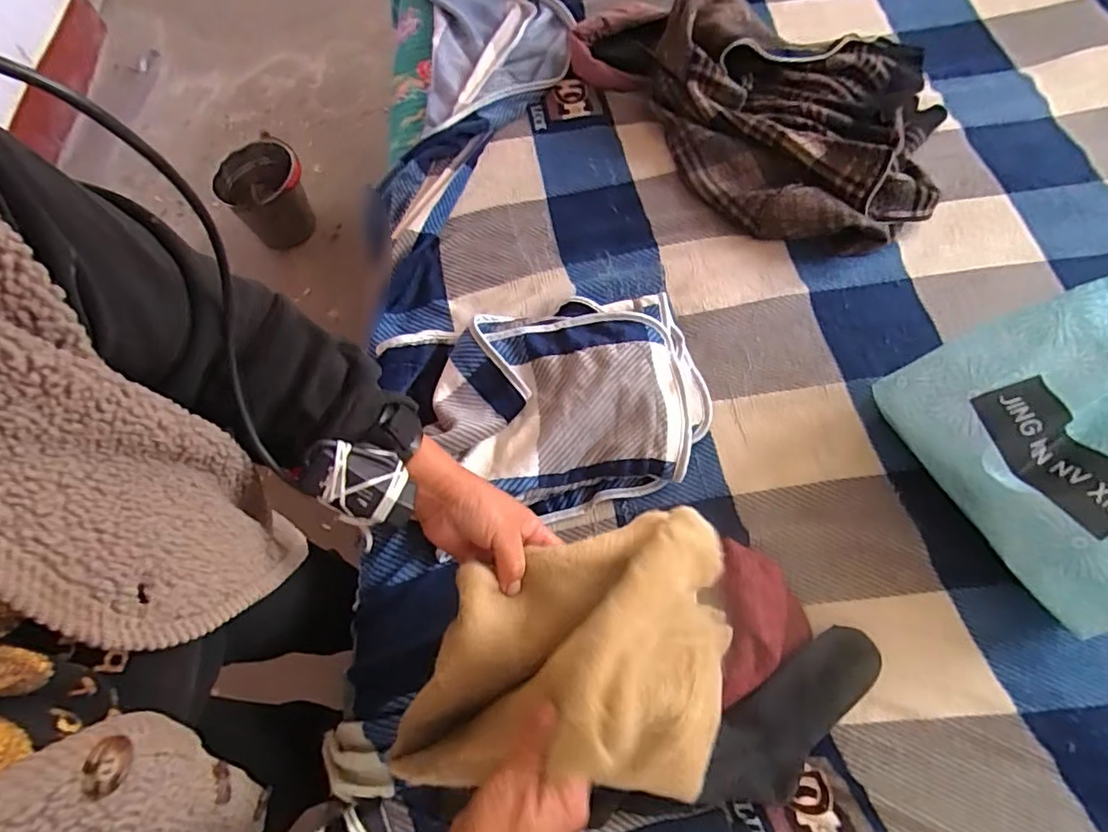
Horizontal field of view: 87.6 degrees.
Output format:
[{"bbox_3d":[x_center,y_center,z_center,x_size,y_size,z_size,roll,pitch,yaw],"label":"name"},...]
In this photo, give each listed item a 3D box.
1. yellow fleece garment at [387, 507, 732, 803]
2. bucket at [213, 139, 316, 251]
[{"bbox_3d":[0.023,0.195,0.473,0.259,0.260,0.200,7,64,6],"label":"yellow fleece garment"},{"bbox_3d":[-0.756,-0.581,1.535,0.215,0.210,0.183,-31,67,-10],"label":"bucket"}]

